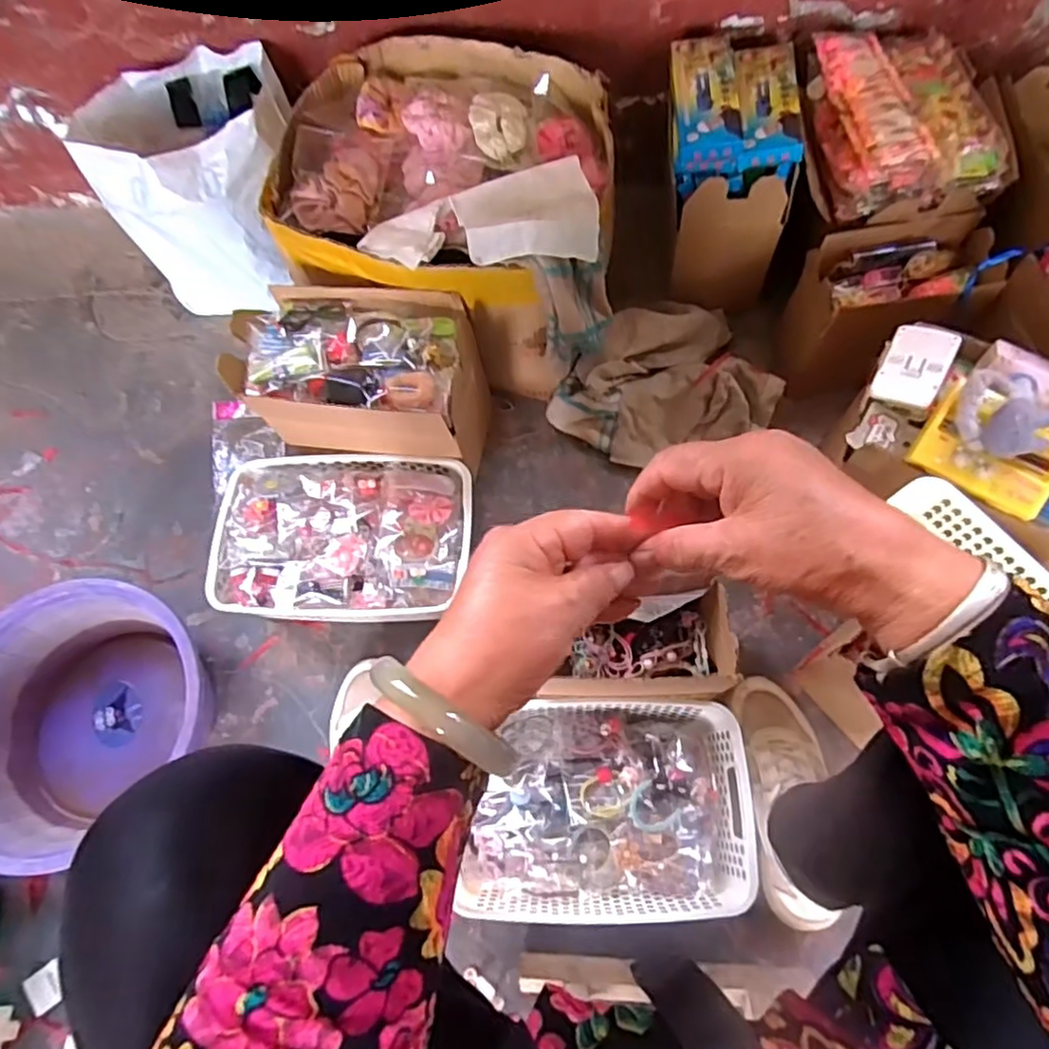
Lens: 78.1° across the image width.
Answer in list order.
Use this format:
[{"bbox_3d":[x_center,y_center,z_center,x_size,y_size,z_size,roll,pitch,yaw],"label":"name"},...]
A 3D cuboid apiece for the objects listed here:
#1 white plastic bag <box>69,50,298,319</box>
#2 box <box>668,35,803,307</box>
[{"bbox_3d":[-0.421,-0.461,0.885,0.252,0.228,0.235,-18,68,-5],"label":"white plastic bag"},{"bbox_3d":[0.253,-0.440,0.849,0.145,0.243,0.210,0,68,2],"label":"box"}]

